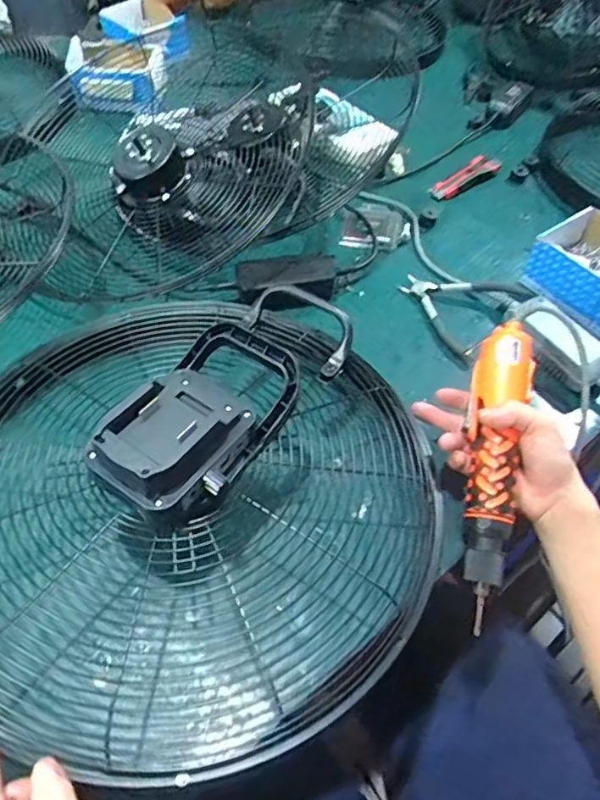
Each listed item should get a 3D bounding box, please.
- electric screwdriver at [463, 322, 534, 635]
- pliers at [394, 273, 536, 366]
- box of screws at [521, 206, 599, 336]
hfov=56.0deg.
[{"bbox_3d":[0.169,0.049,0.494,0.043,0.055,0.245,11,71,5],"label":"electric screwdriver"},{"bbox_3d":[0.178,-0.118,0.652,0.132,0.027,0.129,36,58,23],"label":"pliers"},{"bbox_3d":[0.352,-0.158,0.658,0.112,0.079,0.138,-32,62,-23],"label":"box of screws"}]

